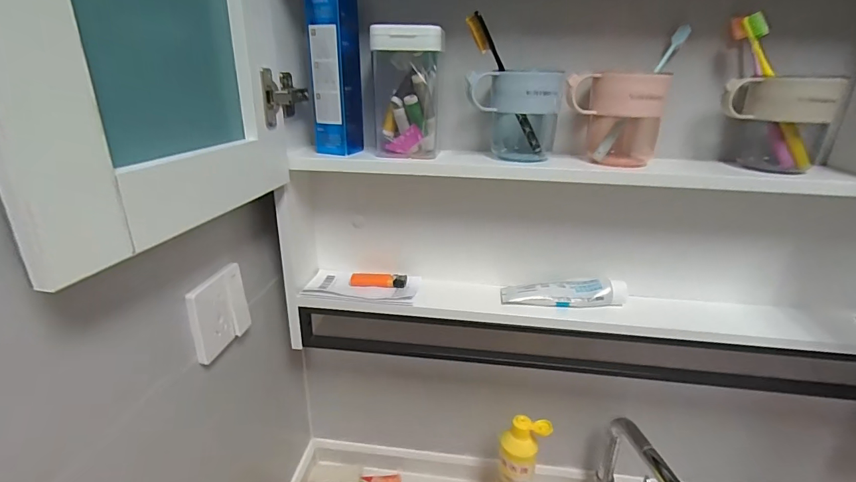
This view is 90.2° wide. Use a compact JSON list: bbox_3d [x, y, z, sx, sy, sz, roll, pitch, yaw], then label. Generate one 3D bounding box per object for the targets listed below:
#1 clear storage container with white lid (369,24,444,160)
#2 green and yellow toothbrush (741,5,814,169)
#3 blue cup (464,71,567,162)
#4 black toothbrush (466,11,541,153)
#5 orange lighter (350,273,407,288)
[{"bbox_3d":[-0.026,-0.181,0.525,0.086,0.152,0.063,4,27,5],"label":"clear storage container with white lid"},{"bbox_3d":[0.390,-0.162,0.472,0.017,0.183,0.021,-22,11,35],"label":"green and yellow toothbrush"},{"bbox_3d":[0.104,-0.151,0.517,0.104,0.103,0.075,6,23,13],"label":"blue cup"},{"bbox_3d":[0.094,-0.178,0.504,0.019,0.184,0.011,-38,34,-2],"label":"black toothbrush"},{"bbox_3d":[-0.072,0.056,0.621,0.081,0.012,0.022,-1,22,-4],"label":"orange lighter"}]

